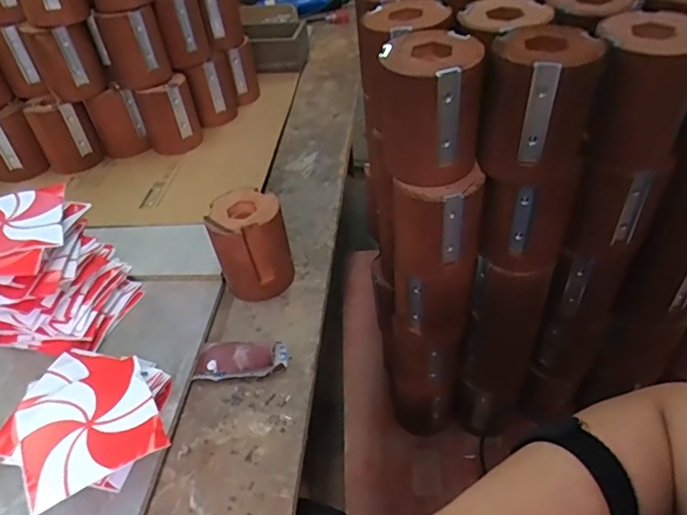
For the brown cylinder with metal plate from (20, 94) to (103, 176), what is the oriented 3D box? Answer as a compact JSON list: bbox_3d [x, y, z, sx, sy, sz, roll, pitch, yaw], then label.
[{"bbox_3d":[-0.415,-0.186,0.783,0.075,0.095,0.071,-35,50,-28],"label":"brown cylinder with metal plate"}]

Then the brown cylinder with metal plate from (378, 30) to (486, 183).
[{"bbox_3d":[0.070,-0.123,0.437,0.080,0.099,0.074,-1,43,5],"label":"brown cylinder with metal plate"}]

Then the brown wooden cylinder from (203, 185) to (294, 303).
[{"bbox_3d":[-0.101,-0.015,0.578,0.076,0.097,0.074,-12,43,-7],"label":"brown wooden cylinder"}]

